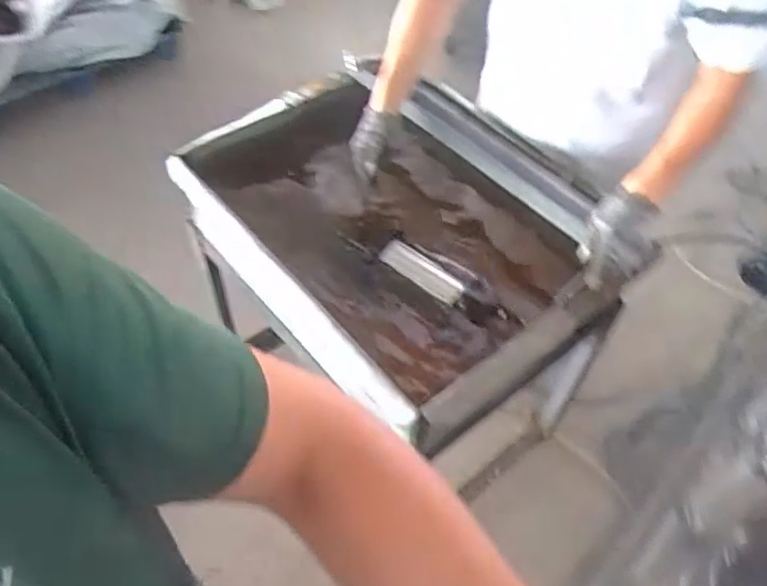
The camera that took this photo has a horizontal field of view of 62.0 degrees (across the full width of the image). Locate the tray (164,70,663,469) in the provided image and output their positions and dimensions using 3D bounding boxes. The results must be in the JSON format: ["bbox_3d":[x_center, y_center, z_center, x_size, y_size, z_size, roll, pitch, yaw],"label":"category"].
[{"bbox_3d":[0.023,-0.136,1.195,0.583,0.179,0.768,-30,59,-24],"label":"tray"}]

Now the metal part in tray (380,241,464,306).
[{"bbox_3d":[0.073,-0.039,1.185,0.165,0.024,0.054,30,55,19],"label":"metal part in tray"}]

